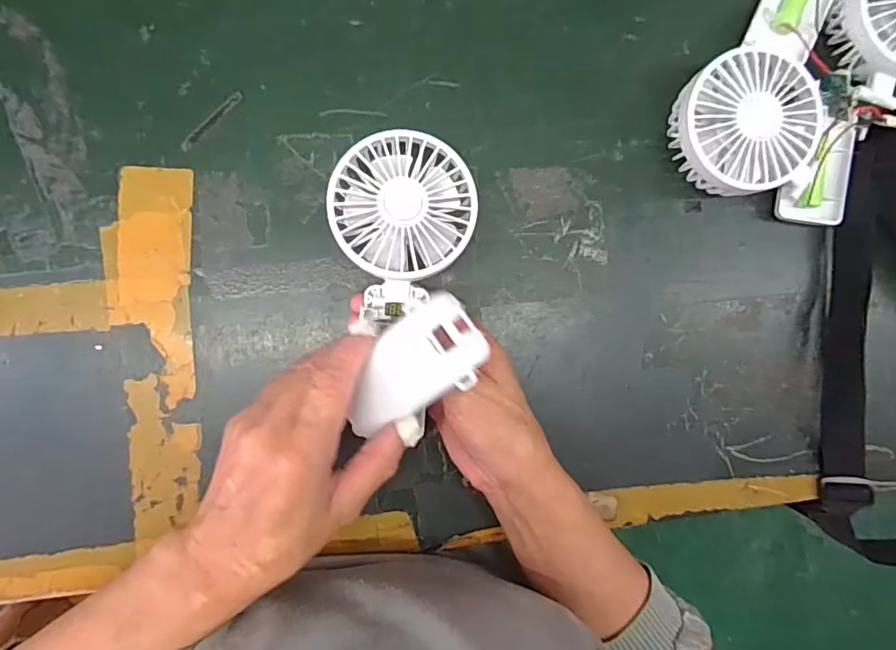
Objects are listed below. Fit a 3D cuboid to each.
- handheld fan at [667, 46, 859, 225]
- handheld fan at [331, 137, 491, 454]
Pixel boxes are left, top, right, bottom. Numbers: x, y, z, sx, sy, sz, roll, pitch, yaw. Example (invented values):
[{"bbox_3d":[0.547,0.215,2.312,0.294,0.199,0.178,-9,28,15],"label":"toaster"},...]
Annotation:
[{"bbox_3d":[0.215,-0.126,0.358,0.138,0.042,0.090,14,94,-6],"label":"handheld fan"},{"bbox_3d":[-0.023,-0.028,0.306,0.080,0.064,0.164,-4,65,-5],"label":"handheld fan"}]

